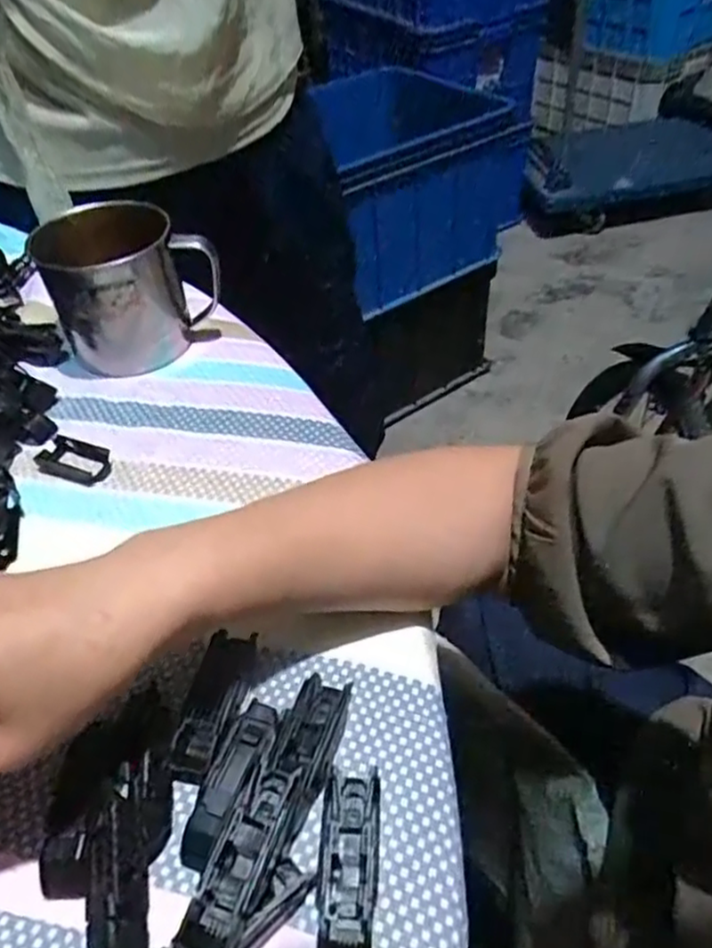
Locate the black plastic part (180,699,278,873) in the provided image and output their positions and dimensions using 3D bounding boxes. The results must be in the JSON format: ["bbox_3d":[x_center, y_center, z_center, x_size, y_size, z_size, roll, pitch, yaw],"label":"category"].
[{"bbox_3d":[-0.051,0.126,0.274,0.017,0.015,0.064,14,49,17],"label":"black plastic part"}]

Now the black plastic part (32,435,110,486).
[{"bbox_3d":[-0.171,-0.009,0.407,0.051,0.006,0.029,15,49,17],"label":"black plastic part"}]

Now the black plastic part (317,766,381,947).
[{"bbox_3d":[-0.003,0.147,0.252,0.021,0.014,0.066,1,47,4],"label":"black plastic part"}]

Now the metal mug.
[{"bbox_3d":[-0.162,-0.138,0.473,0.108,0.090,0.095,-25,50,-19],"label":"metal mug"}]

